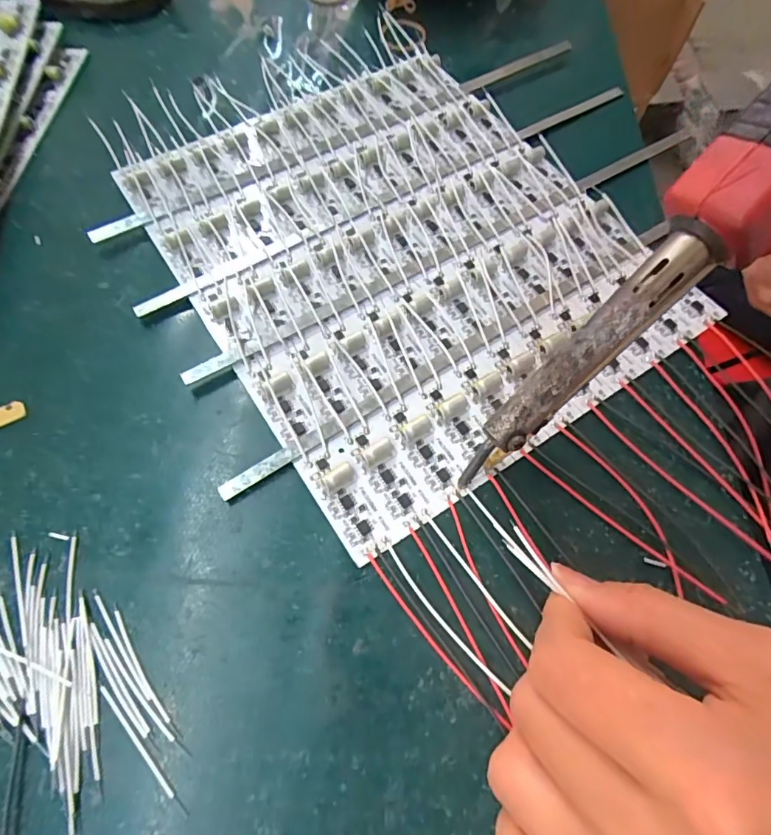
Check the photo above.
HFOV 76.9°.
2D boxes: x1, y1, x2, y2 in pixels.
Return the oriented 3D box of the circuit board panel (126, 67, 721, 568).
[{"bbox_3d":[0.006,-0.083,0.231,0.189,0.007,0.222,-31,69,-14],"label":"circuit board panel"}]

